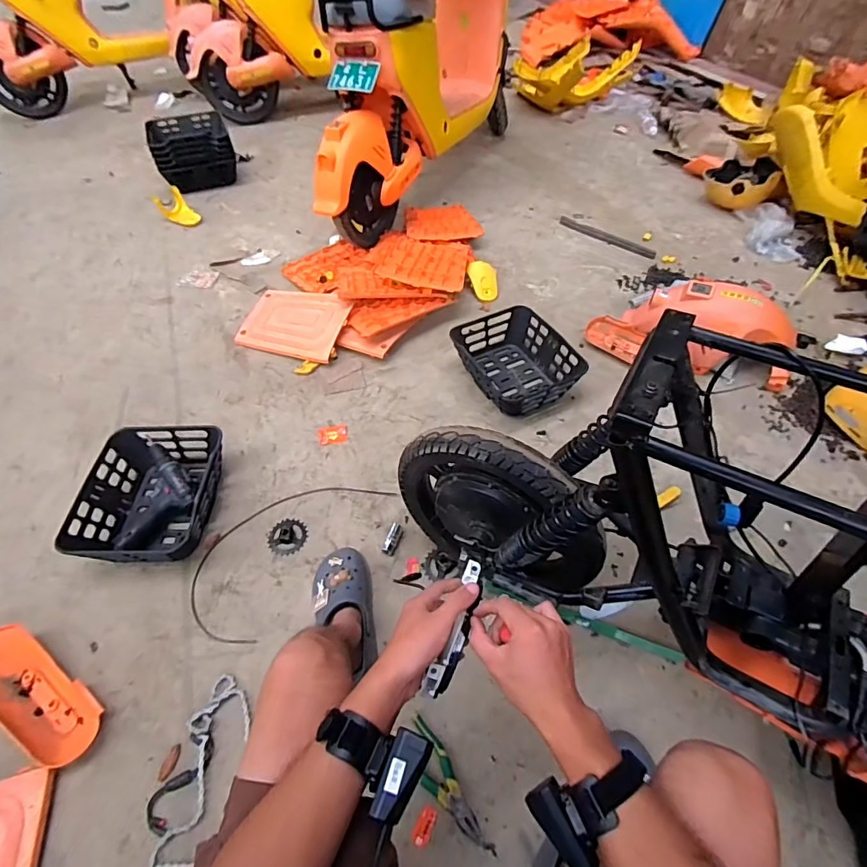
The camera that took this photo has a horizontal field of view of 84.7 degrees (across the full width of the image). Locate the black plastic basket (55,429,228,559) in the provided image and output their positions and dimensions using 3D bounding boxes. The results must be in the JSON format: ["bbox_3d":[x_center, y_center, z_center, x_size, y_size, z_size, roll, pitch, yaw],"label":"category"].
[{"bbox_3d":[-0.616,0.126,1.071,0.266,0.128,0.333,-1,53,0],"label":"black plastic basket"}]

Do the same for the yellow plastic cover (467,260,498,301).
[{"bbox_3d":[0.168,-0.513,1.597,0.097,0.027,0.150,-15,81,-11],"label":"yellow plastic cover"}]

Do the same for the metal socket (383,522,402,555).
[{"bbox_3d":[-0.087,0.227,1.034,0.028,0.017,0.077,11,54,9],"label":"metal socket"}]

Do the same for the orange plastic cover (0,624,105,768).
[{"bbox_3d":[-0.732,0.467,0.862,0.329,0.066,0.118,29,59,20],"label":"orange plastic cover"}]

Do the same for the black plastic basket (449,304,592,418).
[{"bbox_3d":[0.220,-0.202,1.336,0.280,0.105,0.326,-20,55,-14],"label":"black plastic basket"}]

